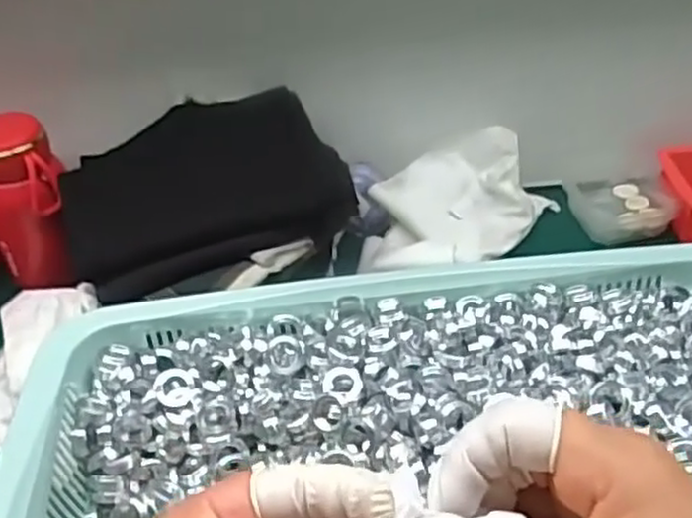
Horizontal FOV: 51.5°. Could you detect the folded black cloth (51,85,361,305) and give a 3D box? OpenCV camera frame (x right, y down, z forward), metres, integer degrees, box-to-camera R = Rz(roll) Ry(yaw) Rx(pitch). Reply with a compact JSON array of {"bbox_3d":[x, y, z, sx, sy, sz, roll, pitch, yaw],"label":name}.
[{"bbox_3d":[-0.104,-0.052,0.555,0.221,0.082,0.123,-12,42,-9],"label":"folded black cloth"}]

